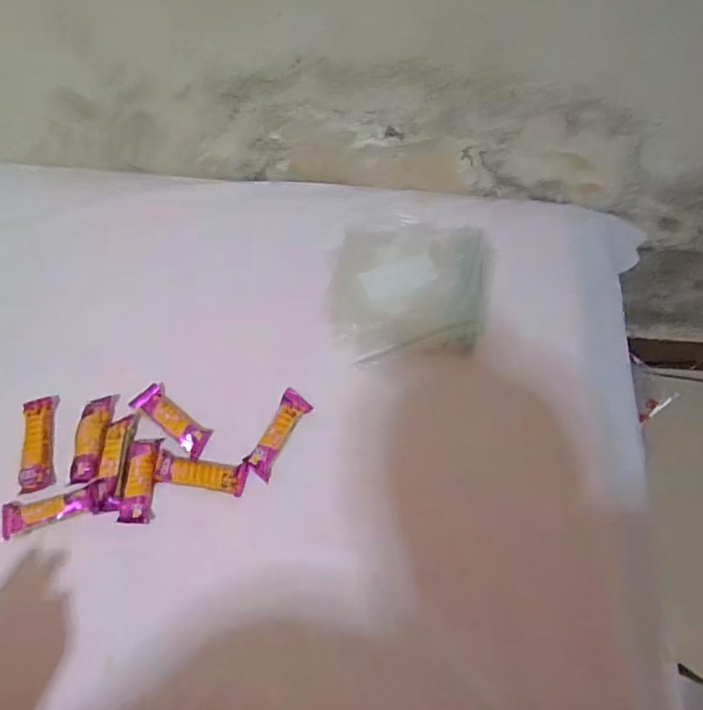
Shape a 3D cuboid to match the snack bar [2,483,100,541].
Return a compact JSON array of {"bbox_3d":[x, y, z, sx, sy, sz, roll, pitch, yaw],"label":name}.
[{"bbox_3d":[-0.282,0.145,0.474,0.092,0.015,0.030,-11,68,-3],"label":"snack bar"}]

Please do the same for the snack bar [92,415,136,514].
[{"bbox_3d":[-0.230,0.105,0.492,0.027,0.009,0.090,0,68,1],"label":"snack bar"}]

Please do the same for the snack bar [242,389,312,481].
[{"bbox_3d":[-0.074,0.079,0.511,0.030,0.024,0.089,26,71,12],"label":"snack bar"}]

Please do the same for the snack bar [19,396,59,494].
[{"bbox_3d":[-0.308,0.087,0.500,0.025,0.016,0.092,-10,68,-3],"label":"snack bar"}]

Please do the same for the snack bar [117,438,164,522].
[{"bbox_3d":[-0.204,0.120,0.488,0.026,0.012,0.080,0,67,1],"label":"snack bar"}]

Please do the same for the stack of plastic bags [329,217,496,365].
[{"bbox_3d":[0.068,-0.079,0.567,0.178,0.018,0.172,-5,67,-1],"label":"stack of plastic bags"}]

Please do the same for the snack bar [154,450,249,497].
[{"bbox_3d":[-0.147,0.113,0.489,0.086,0.013,0.029,9,68,5],"label":"snack bar"}]

